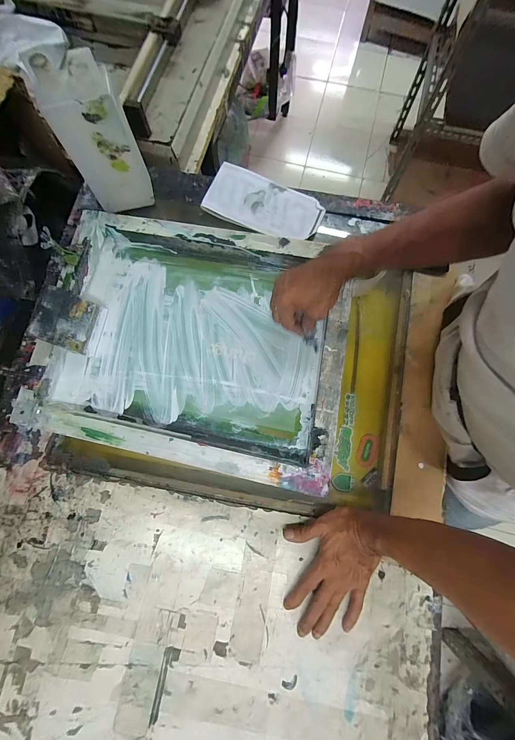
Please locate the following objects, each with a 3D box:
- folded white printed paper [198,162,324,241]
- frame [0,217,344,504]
[{"bbox_3d":[0.014,-0.308,0.572,0.209,0.020,0.109,21,78,5],"label":"folded white printed paper"},{"bbox_3d":[-0.099,-0.051,0.466,0.459,0.057,0.366,11,77,6],"label":"frame"}]

